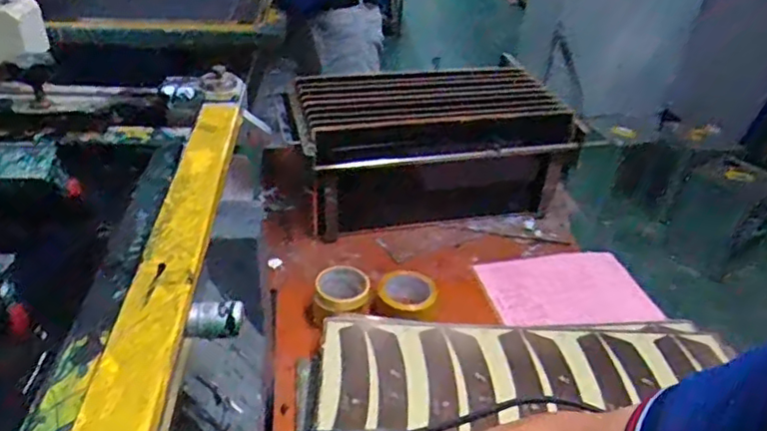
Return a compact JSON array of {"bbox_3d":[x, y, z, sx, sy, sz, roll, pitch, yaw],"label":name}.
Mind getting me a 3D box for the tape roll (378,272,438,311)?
[{"bbox_3d":[0.042,0.126,1.033,0.098,0.027,0.085,8,35,5],"label":"tape roll"}]

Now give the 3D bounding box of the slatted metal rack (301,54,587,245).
[{"bbox_3d":[0.098,-0.120,1.206,0.524,0.299,0.219,2,35,-3],"label":"slatted metal rack"}]

